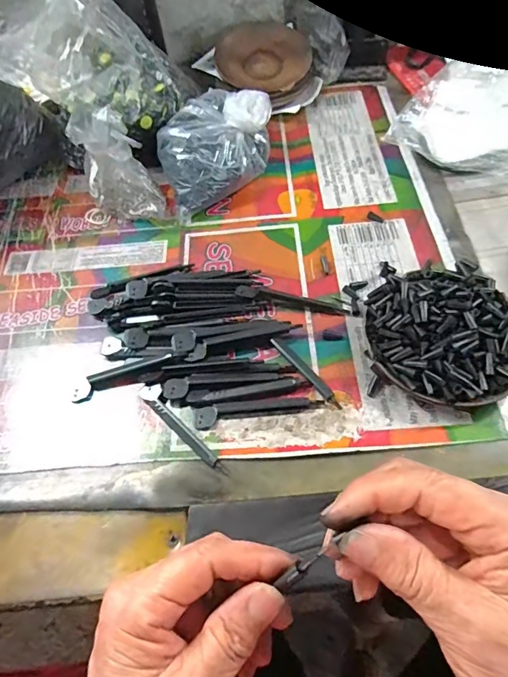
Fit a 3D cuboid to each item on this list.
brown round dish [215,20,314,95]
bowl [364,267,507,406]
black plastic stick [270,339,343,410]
[{"bbox_3d":[0.015,-0.345,0.528,0.114,0.017,0.104,0,72,0],"label":"brown round dish"},{"bbox_3d":[0.141,-0.005,0.319,0.113,0.033,0.109,-2,56,3],"label":"bowl"},{"bbox_3d":[0.038,0.024,0.324,0.009,0.004,0.075,-34,60,-17],"label":"black plastic stick"}]

